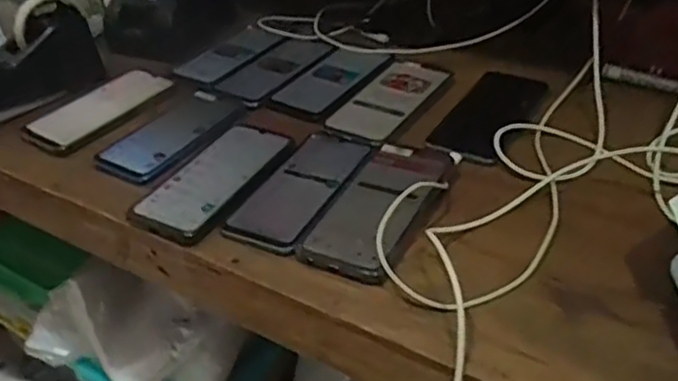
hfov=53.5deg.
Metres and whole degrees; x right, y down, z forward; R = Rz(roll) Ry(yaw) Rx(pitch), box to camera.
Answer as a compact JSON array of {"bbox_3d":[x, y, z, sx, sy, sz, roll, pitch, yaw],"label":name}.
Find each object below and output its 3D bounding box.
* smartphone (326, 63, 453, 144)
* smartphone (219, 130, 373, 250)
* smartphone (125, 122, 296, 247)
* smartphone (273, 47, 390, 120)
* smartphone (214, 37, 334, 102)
[{"bbox_3d":[0.056,-0.106,0.734,0.076,0.010,0.164,20,42,28],"label":"smartphone"},{"bbox_3d":[-0.030,-0.006,0.621,0.074,0.013,0.170,16,41,24],"label":"smartphone"},{"bbox_3d":[-0.112,-0.018,0.638,0.088,0.007,0.172,18,42,26],"label":"smartphone"},{"bbox_3d":[-0.010,-0.129,0.785,0.097,0.006,0.152,13,42,37],"label":"smartphone"},{"bbox_3d":[-0.074,-0.152,0.820,0.068,0.016,0.163,19,42,27],"label":"smartphone"}]

